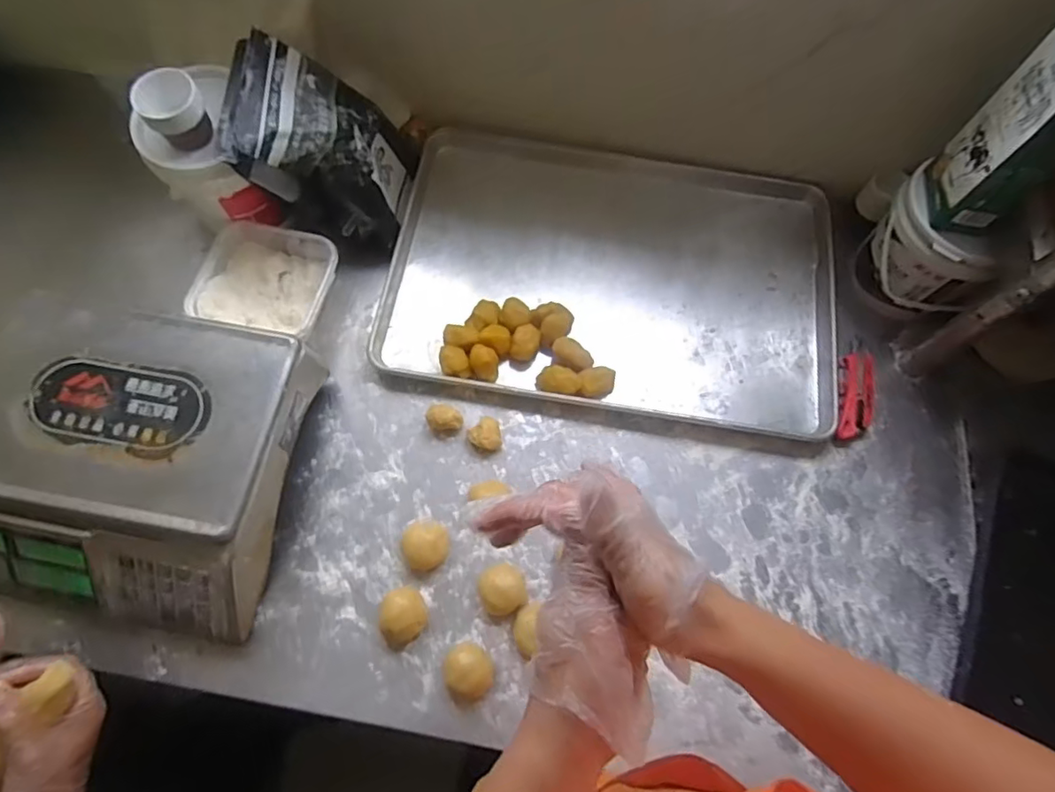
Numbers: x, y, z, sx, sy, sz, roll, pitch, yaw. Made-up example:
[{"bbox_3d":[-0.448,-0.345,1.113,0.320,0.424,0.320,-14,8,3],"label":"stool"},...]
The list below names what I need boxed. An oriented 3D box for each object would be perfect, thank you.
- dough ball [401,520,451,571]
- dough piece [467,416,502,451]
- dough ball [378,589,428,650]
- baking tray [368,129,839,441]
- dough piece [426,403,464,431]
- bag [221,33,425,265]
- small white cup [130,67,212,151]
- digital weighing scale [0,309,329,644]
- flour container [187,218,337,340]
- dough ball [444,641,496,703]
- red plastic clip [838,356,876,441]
[{"bbox_3d":[-0.116,0.172,0.670,0.052,0.037,0.050,1,70,-2],"label":"dough ball"},{"bbox_3d":[-0.053,0.049,0.725,0.038,0.026,0.040,-10,71,-6],"label":"dough piece"},{"bbox_3d":[-0.137,0.244,0.643,0.047,0.035,0.059,-11,71,-6],"label":"dough ball"},{"bbox_3d":[0.127,-0.177,0.816,0.616,0.033,0.431,11,70,2],"label":"baking tray"},{"bbox_3d":[-0.104,0.028,0.730,0.044,0.029,0.028,6,70,0],"label":"dough piece"},{"bbox_3d":[-0.267,-0.322,0.758,0.112,0.255,0.205,-5,65,34],"label":"bag"},{"bbox_3d":[-0.402,-0.323,0.664,0.071,0.064,0.055,-32,74,-13],"label":"small white cup"},{"bbox_3d":[-0.436,0.078,0.646,0.320,0.130,0.325,10,70,1],"label":"digital weighing scale"},{"bbox_3d":[-0.342,-0.146,0.773,0.166,0.057,0.146,9,70,1],"label":"flour container"},{"bbox_3d":[-0.063,0.297,0.629,0.051,0.026,0.055,1,70,-2],"label":"dough ball"},{"bbox_3d":[0.441,0.000,0.777,0.051,0.019,0.133,15,70,3],"label":"red plastic clip"}]

